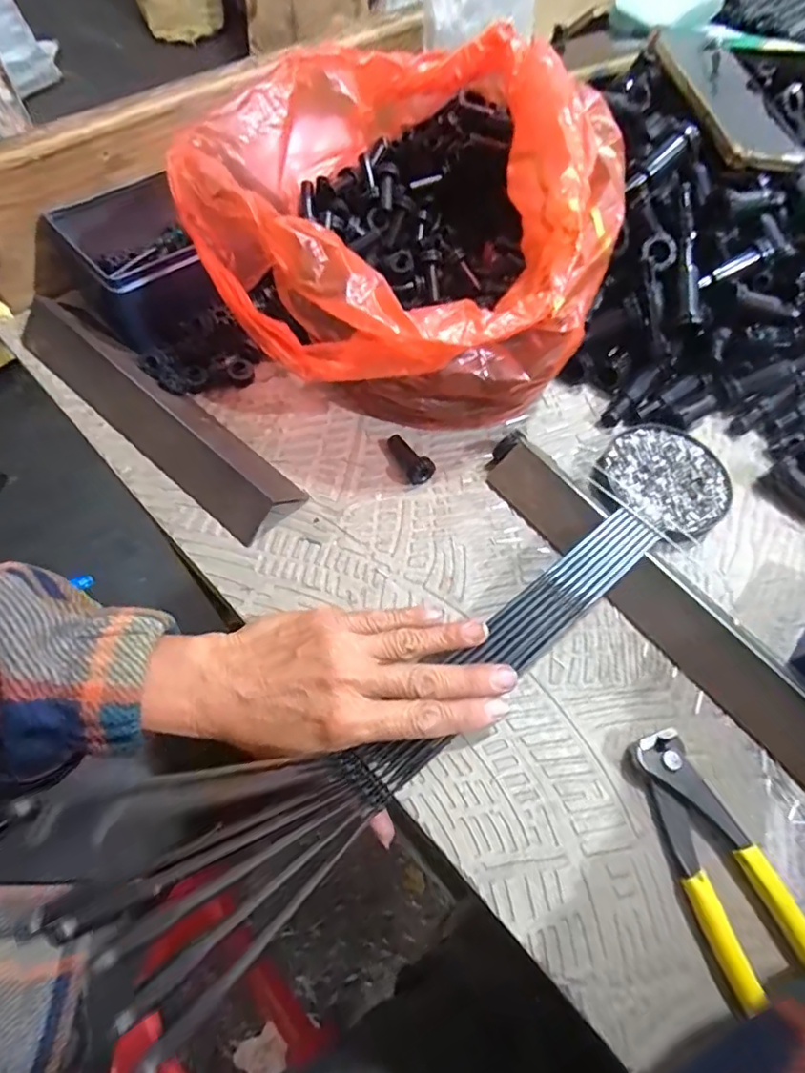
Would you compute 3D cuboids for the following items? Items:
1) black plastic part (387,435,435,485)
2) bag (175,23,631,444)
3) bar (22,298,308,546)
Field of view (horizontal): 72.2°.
[{"bbox_3d":[0.005,-0.053,0.365,0.018,0.017,0.039,-26,67,-17],"label":"black plastic part"},{"bbox_3d":[0.014,-0.218,0.381,0.246,0.124,0.295,16,62,5],"label":"bag"},{"bbox_3d":[-0.164,-0.084,0.359,0.230,0.024,0.048,38,66,16],"label":"bar"}]

